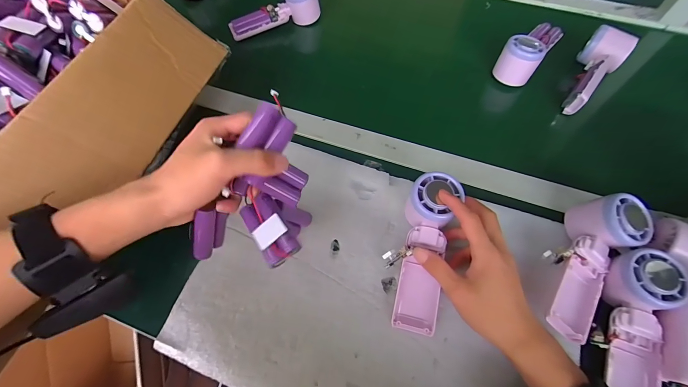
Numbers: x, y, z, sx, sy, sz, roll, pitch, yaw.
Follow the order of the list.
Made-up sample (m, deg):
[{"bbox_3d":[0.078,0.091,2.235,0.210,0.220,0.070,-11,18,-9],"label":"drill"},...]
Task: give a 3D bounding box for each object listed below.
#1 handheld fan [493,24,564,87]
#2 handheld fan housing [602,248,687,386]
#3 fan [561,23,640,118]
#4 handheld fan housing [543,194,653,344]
[{"bbox_3d":[0.303,-0.238,0.494,0.055,0.068,0.157,36,70,17],"label":"handheld fan"},{"bbox_3d":[0.288,0.138,0.300,0.068,0.049,0.164,8,87,5],"label":"handheld fan housing"},{"bbox_3d":[0.371,-0.182,0.461,0.056,0.058,0.149,36,69,17],"label":"fan"},{"bbox_3d":[0.250,0.072,0.320,0.059,0.064,0.159,38,70,18],"label":"handheld fan housing"}]

